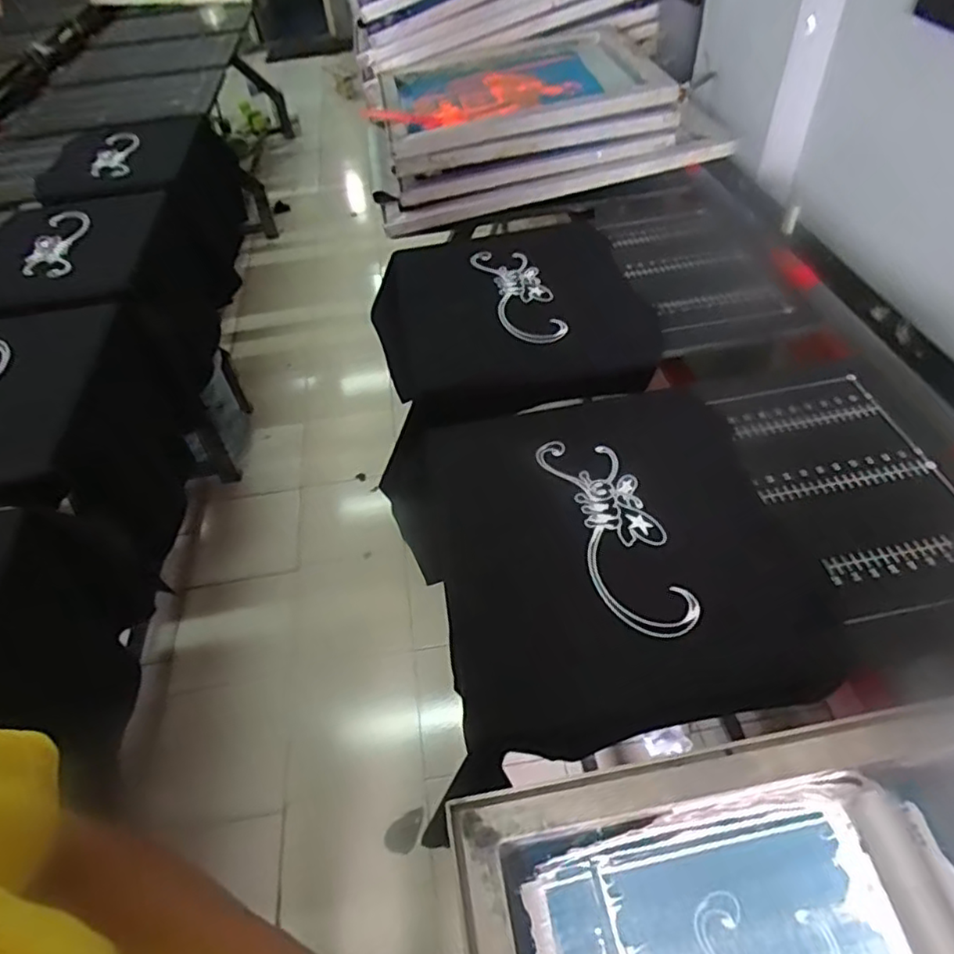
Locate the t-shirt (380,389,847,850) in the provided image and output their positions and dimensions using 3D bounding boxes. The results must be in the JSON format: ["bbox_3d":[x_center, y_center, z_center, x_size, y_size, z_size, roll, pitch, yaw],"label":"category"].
[{"bbox_3d":[0.118,0.103,0.743,0.428,0.143,0.461,-10,50,-3],"label":"t-shirt"}]

